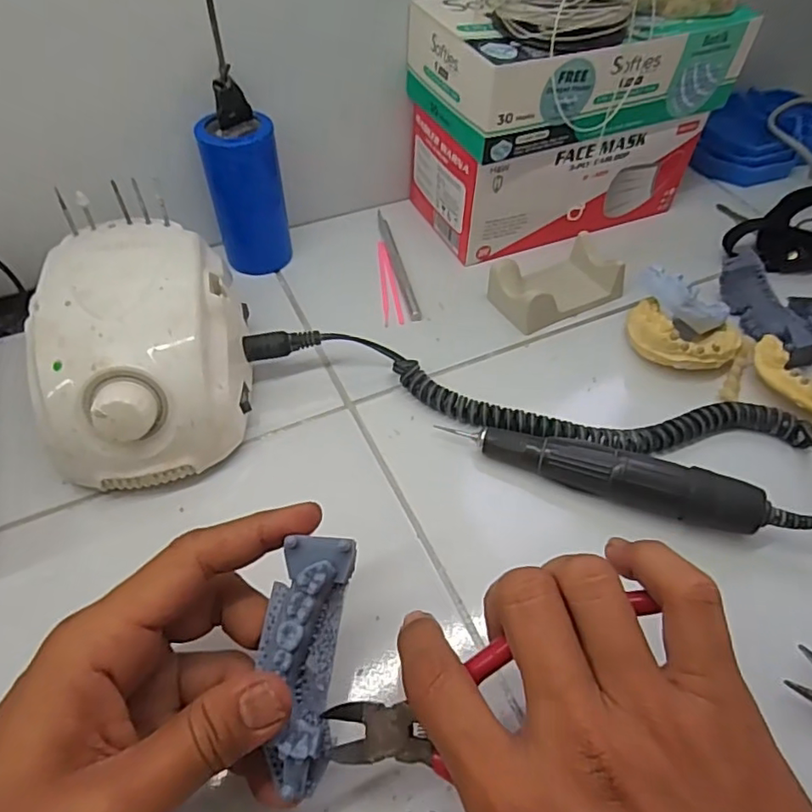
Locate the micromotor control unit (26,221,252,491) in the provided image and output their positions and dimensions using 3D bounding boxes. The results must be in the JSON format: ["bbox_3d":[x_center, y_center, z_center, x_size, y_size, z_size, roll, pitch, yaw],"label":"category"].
[{"bbox_3d":[-0.145,-0.029,0.329,0.102,0.082,0.135,-7,52,-8],"label":"micromotor control unit"}]

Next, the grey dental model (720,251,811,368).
[{"bbox_3d":[0.250,-0.066,0.407,0.030,0.034,0.094,-6,52,-6],"label":"grey dental model"}]

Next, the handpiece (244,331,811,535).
[{"bbox_3d":[0.070,0.008,0.337,0.329,0.032,0.086,12,52,7],"label":"handpiece"}]

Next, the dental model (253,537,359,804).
[{"bbox_3d":[-0.037,0.096,0.222,0.029,0.022,0.088,2,77,0],"label":"dental model"}]

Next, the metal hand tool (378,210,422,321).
[{"bbox_3d":[-0.009,-0.115,0.457,0.010,0.005,0.134,-10,53,-10],"label":"metal hand tool"}]

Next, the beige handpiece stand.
[{"bbox_3d":[0.107,-0.090,0.422,0.090,0.033,0.051,-20,55,-17],"label":"beige handpiece stand"}]

